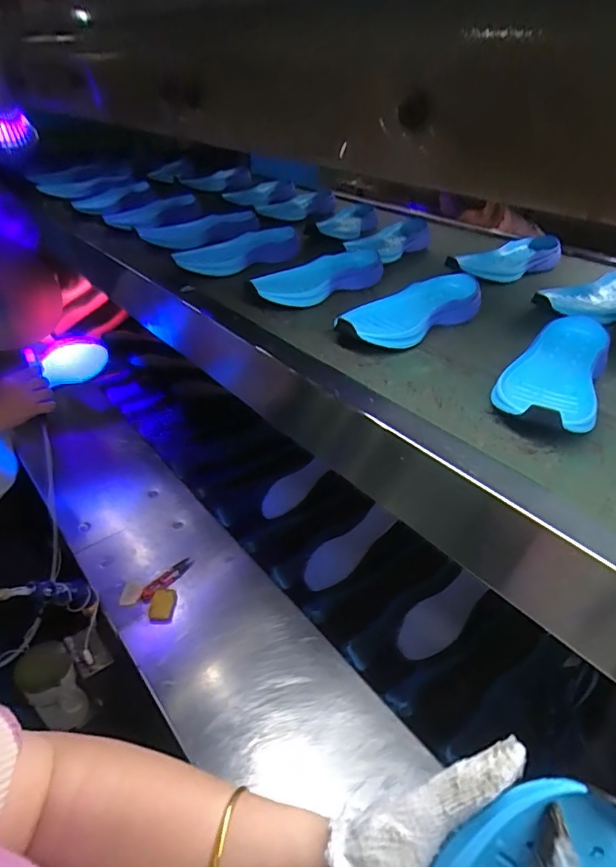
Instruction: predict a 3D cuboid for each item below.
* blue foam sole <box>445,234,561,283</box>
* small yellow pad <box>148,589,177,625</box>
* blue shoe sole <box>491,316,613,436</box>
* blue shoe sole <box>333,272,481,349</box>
[{"bbox_3d":[0.350,-0.301,0.875,0.240,0.063,0.093,-20,41,-32],"label":"blue foam sole"},{"bbox_3d":[-0.231,0.274,0.785,0.038,0.010,0.058,4,34,-2],"label":"small yellow pad"},{"bbox_3d":[0.255,-0.060,0.515,0.096,0.052,0.228,21,37,22],"label":"blue shoe sole"},{"bbox_3d":[0.132,-0.162,0.649,0.234,0.053,0.097,-24,44,-36],"label":"blue shoe sole"}]

